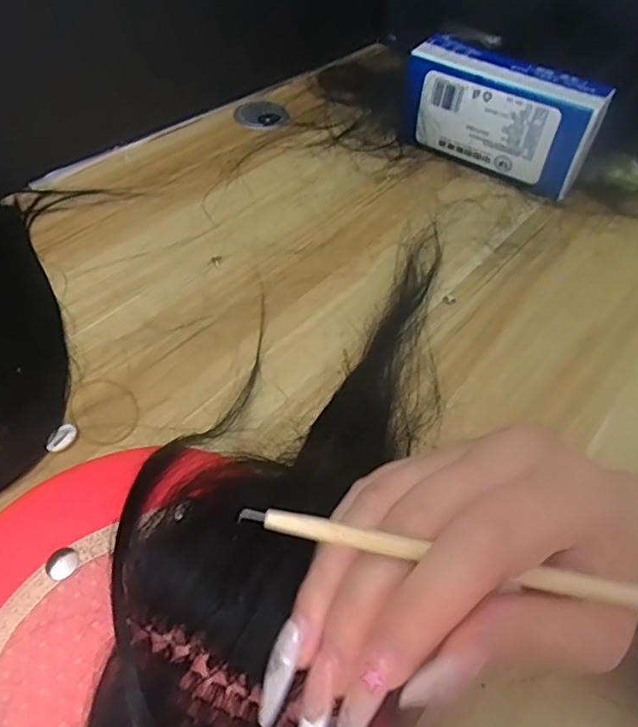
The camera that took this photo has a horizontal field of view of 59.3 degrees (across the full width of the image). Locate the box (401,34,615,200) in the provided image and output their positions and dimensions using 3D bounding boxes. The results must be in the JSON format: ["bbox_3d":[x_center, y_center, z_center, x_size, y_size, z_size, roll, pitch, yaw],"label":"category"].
[{"bbox_3d":[0.164,-0.231,0.526,0.181,0.089,0.060,31,55,19],"label":"box"}]

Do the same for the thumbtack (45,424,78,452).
[{"bbox_3d":[-0.154,0.044,0.335,0.013,0.004,0.020,28,54,17],"label":"thumbtack"}]

